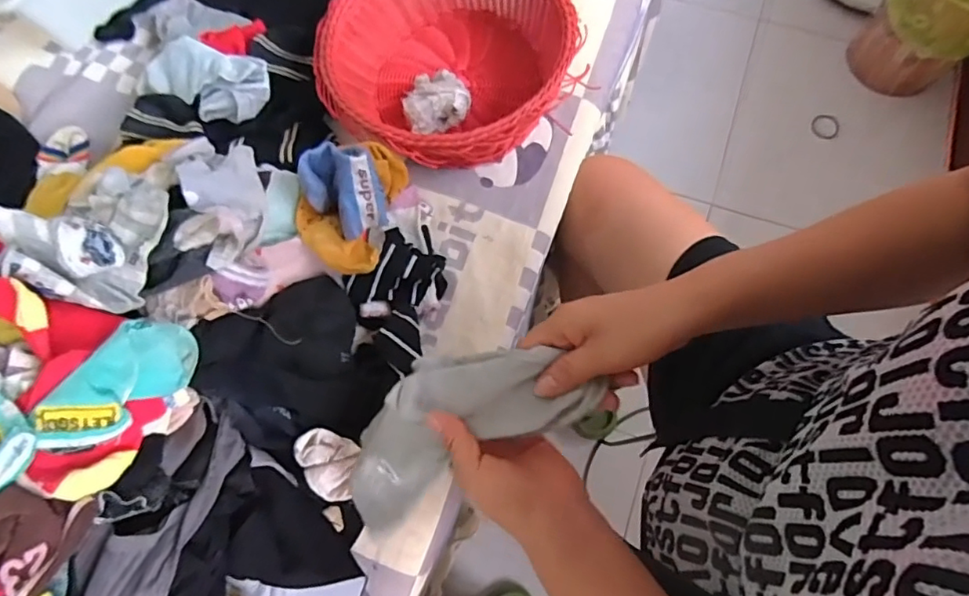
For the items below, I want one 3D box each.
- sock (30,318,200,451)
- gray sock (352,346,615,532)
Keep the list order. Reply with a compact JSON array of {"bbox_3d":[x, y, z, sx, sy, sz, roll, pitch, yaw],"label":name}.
[{"bbox_3d":[-0.275,0.062,0.414,0.048,0.041,0.117,30,48,10],"label":"sock"},{"bbox_3d":[-0.032,0.097,0.416,0.224,0.032,0.086,-37,73,23],"label":"gray sock"}]

